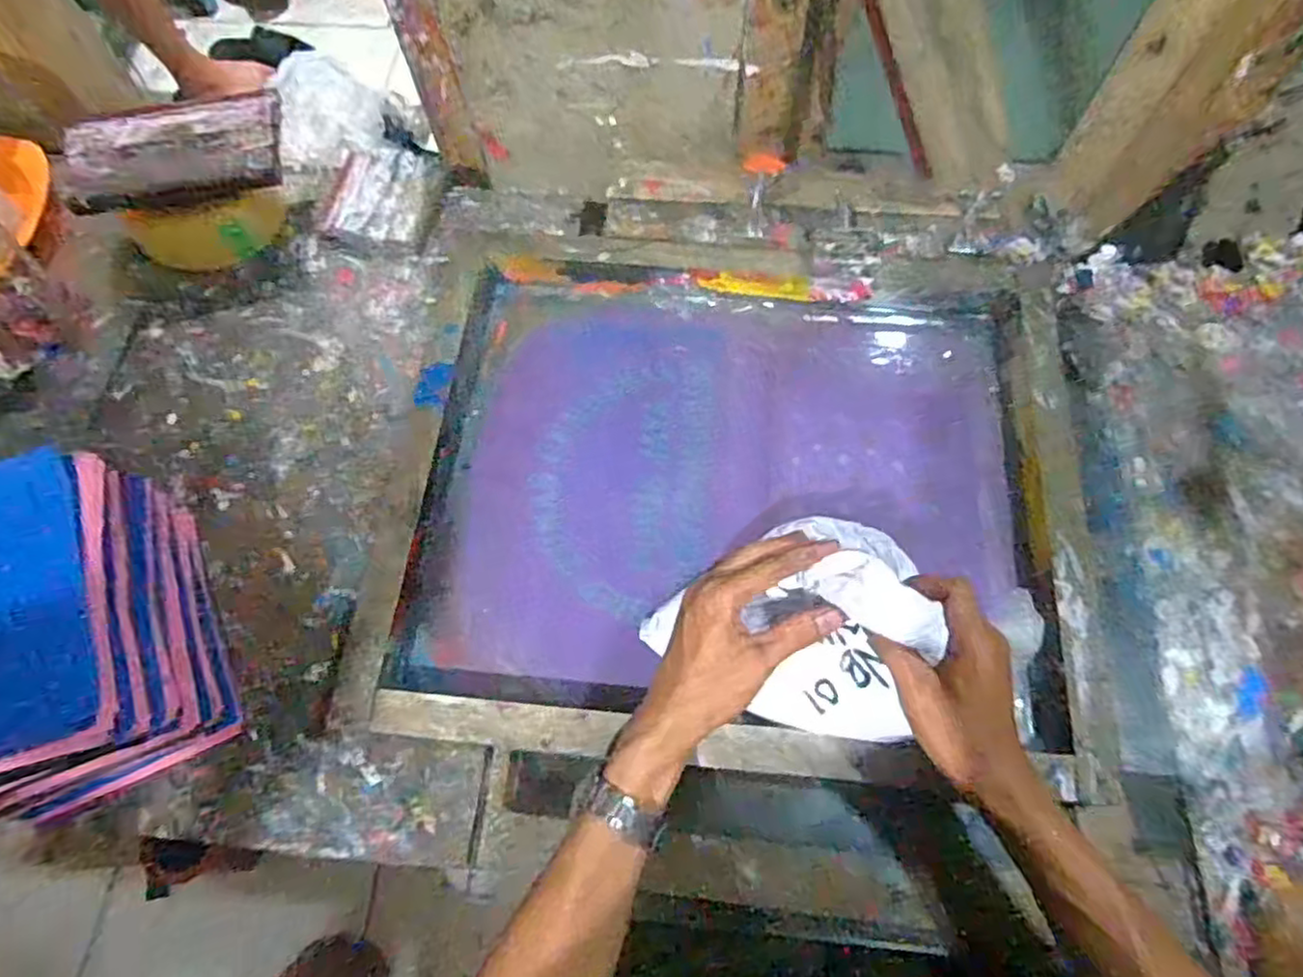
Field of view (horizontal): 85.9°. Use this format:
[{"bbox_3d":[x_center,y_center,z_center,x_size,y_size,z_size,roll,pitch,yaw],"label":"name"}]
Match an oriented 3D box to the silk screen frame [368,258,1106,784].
[{"bbox_3d":[0.078,-0.001,0.592,0.547,0.038,0.455,4,67,3],"label":"silk screen frame"}]

